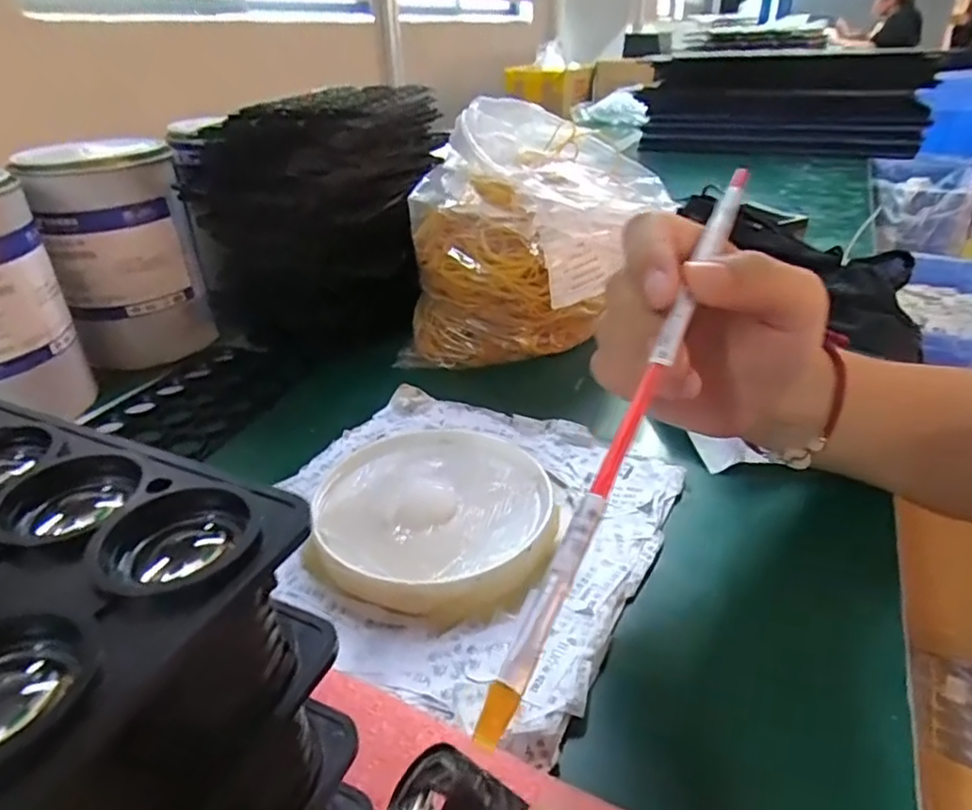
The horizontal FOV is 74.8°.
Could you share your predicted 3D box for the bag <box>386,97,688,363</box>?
[{"bbox_3d":[0.021,-0.114,0.464,0.164,0.152,0.079,5,31,12],"label":"bag"}]

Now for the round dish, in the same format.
[{"bbox_3d":[-0.025,0.054,0.323,0.117,0.017,0.119,-1,30,1],"label":"round dish"}]

